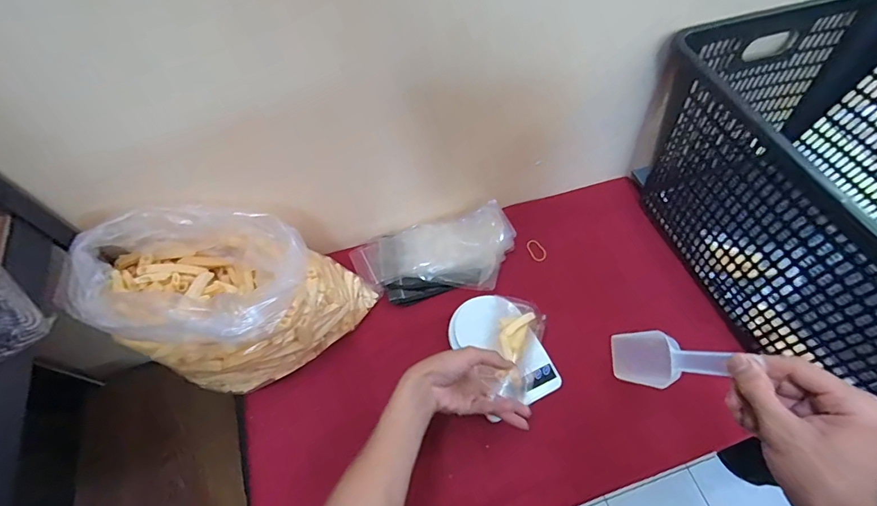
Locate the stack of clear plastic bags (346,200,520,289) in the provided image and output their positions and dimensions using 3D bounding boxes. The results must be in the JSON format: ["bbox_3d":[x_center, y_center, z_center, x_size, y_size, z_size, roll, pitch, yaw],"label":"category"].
[{"bbox_3d":[-0.004,0.007,0.708,0.278,0.036,0.154,-13,60,-7],"label":"stack of clear plastic bags"}]

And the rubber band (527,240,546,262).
[{"bbox_3d":[0.186,-0.005,0.755,0.029,0.004,0.044,-28,83,-13],"label":"rubber band"}]

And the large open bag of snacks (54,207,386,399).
[{"bbox_3d":[-0.287,0.065,0.562,0.353,0.229,0.194,-1,59,0],"label":"large open bag of snacks"}]

